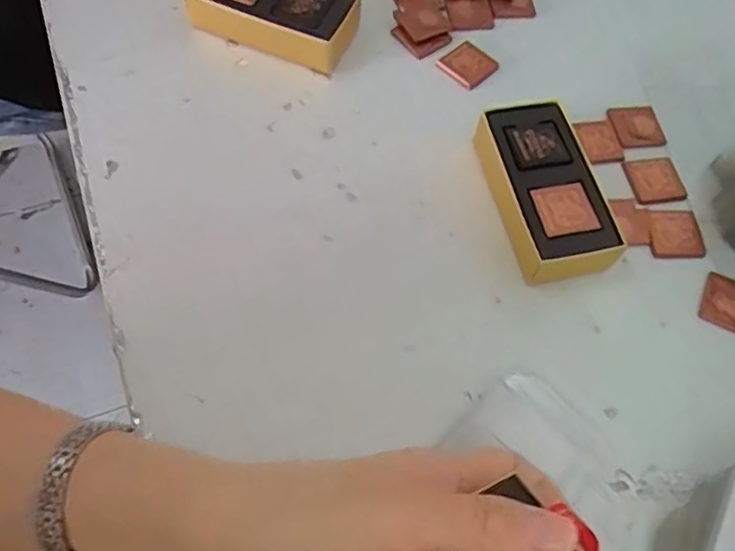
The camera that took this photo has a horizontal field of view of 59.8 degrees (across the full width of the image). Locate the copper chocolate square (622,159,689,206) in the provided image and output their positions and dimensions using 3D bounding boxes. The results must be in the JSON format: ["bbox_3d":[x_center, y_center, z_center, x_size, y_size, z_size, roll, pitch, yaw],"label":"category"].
[{"bbox_3d":[0.194,-0.064,0.431,0.038,0.004,0.038,-6,63,-6],"label":"copper chocolate square"}]

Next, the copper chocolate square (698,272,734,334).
[{"bbox_3d":[0.221,0.018,0.386,0.035,0.005,0.036,24,64,9],"label":"copper chocolate square"}]

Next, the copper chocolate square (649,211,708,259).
[{"bbox_3d":[0.198,-0.027,0.411,0.035,0.004,0.034,-2,63,-4],"label":"copper chocolate square"}]

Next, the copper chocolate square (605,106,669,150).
[{"bbox_3d":[0.189,-0.104,0.449,0.036,0.004,0.036,-7,63,-7],"label":"copper chocolate square"}]

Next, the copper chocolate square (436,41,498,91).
[{"bbox_3d":[0.074,-0.154,0.468,0.037,0.006,0.034,-38,70,-20],"label":"copper chocolate square"}]

